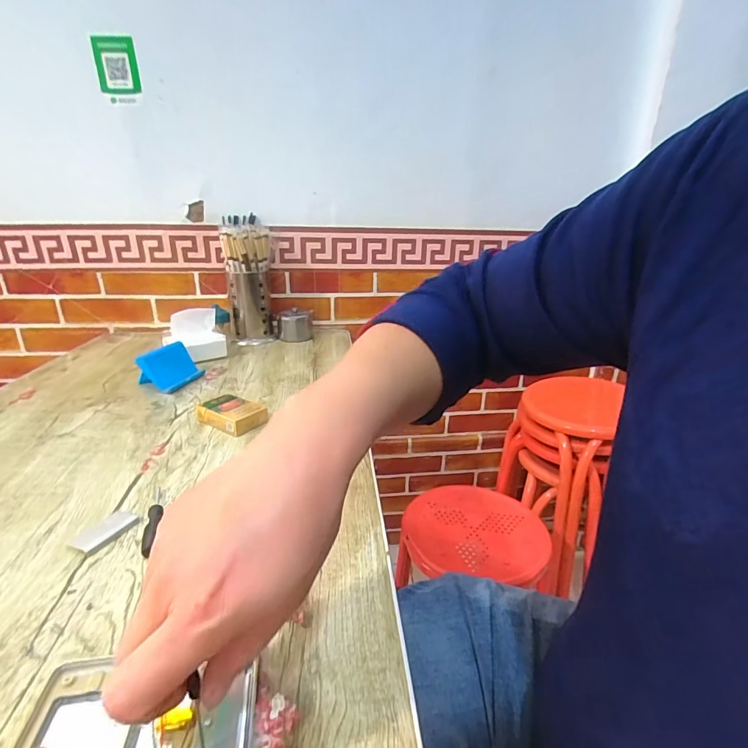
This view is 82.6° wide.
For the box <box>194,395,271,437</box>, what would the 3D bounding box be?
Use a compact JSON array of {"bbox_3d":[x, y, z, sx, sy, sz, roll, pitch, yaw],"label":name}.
[{"bbox_3d":[-0.201,0.056,0.600,0.091,0.031,0.051,14,24,30],"label":"box"}]

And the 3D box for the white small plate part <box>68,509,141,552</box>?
[{"bbox_3d":[-0.250,0.145,0.397,0.034,0.004,0.053,9,22,21],"label":"white small plate part"}]

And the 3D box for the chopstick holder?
[{"bbox_3d":[-0.286,-0.214,0.986,0.106,0.264,0.134,-4,21,-13],"label":"chopstick holder"}]

